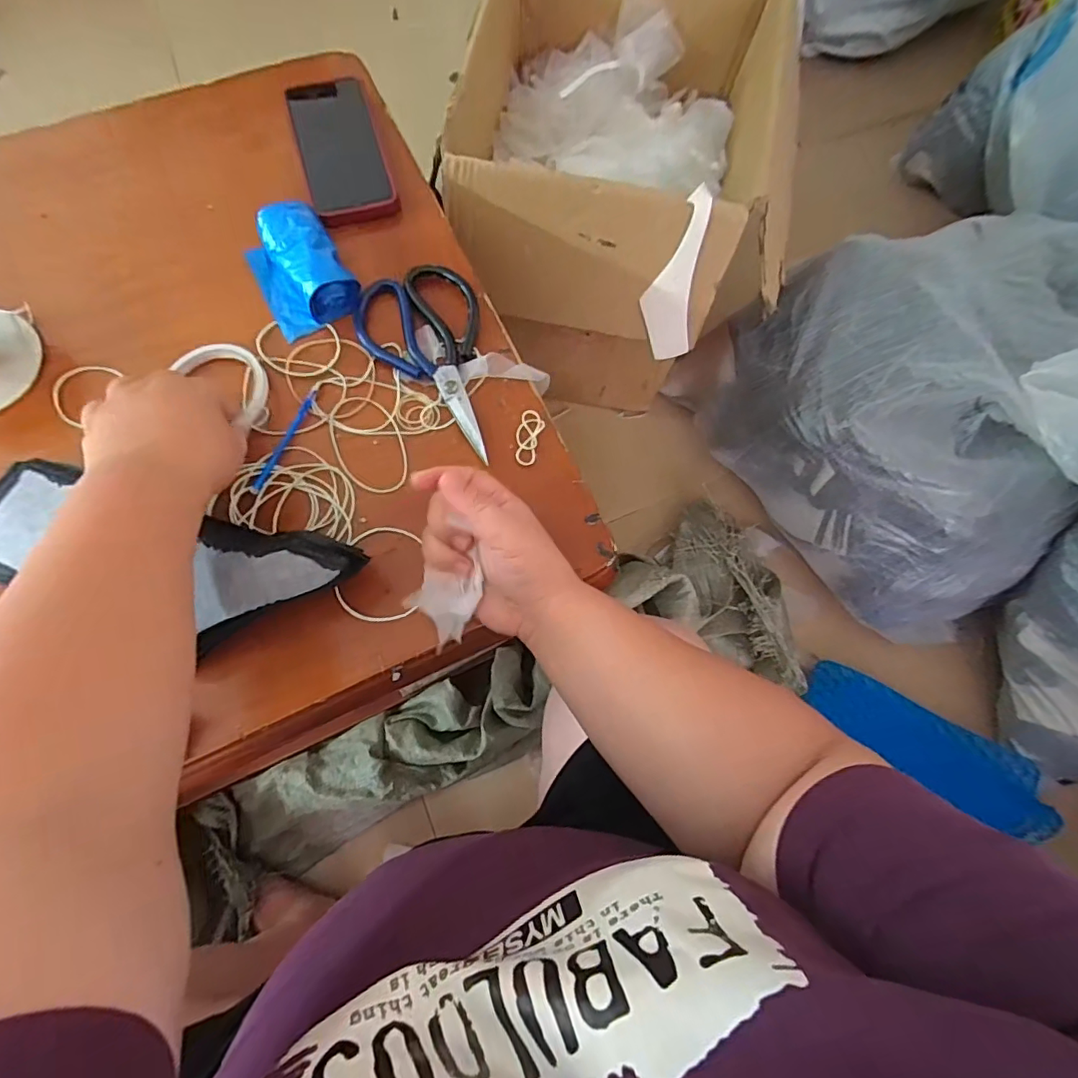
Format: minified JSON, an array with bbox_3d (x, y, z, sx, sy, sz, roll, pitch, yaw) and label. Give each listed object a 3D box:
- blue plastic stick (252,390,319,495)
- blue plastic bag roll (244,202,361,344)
[{"bbox_3d":[-0.206,-0.081,0.423,0.009,0.005,0.098,20,74,4],"label":"blue plastic stick"},{"bbox_3d":[-0.210,-0.237,0.452,0.073,0.039,0.107,-27,76,-9],"label":"blue plastic bag roll"}]

